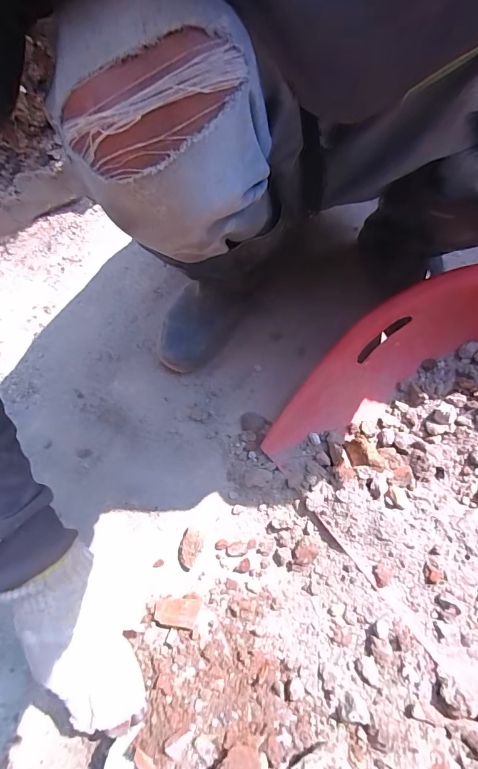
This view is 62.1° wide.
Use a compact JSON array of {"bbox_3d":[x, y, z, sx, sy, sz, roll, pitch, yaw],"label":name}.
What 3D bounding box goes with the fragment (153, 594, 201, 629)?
[{"bbox_3d":[-0.069,0.247,0.434,0.051,0.007,0.033,-5,34,17],"label":"fragment"}]

